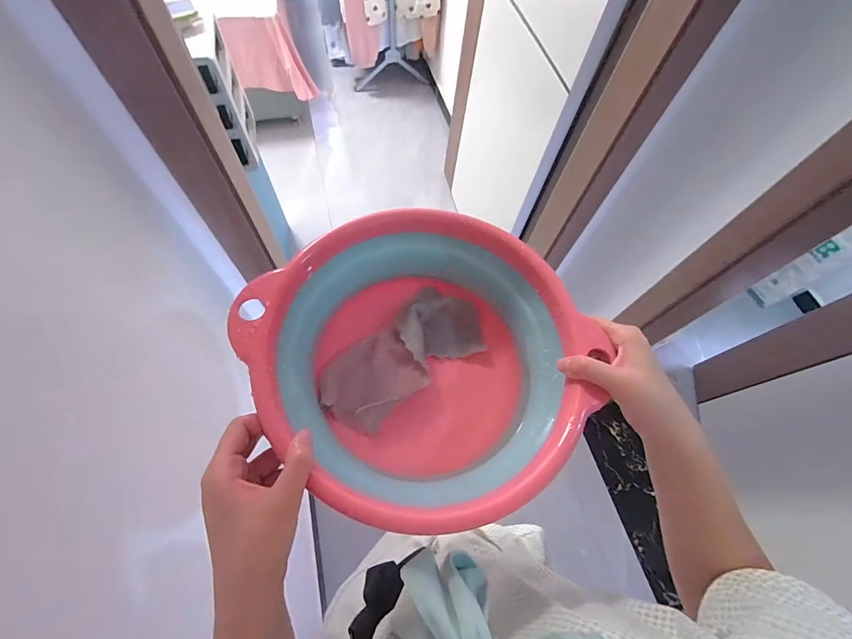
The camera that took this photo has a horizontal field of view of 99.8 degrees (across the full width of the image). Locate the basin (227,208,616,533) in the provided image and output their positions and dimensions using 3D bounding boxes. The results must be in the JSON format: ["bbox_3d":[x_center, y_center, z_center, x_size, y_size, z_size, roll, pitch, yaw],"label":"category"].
[{"bbox_3d":[-0.001,0.032,0.325,0.256,0.094,0.249,1,65,-3],"label":"basin"}]

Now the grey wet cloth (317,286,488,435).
[{"bbox_3d":[-0.021,0.034,0.356,0.174,0.029,0.079,-35,72,-18],"label":"grey wet cloth"}]

